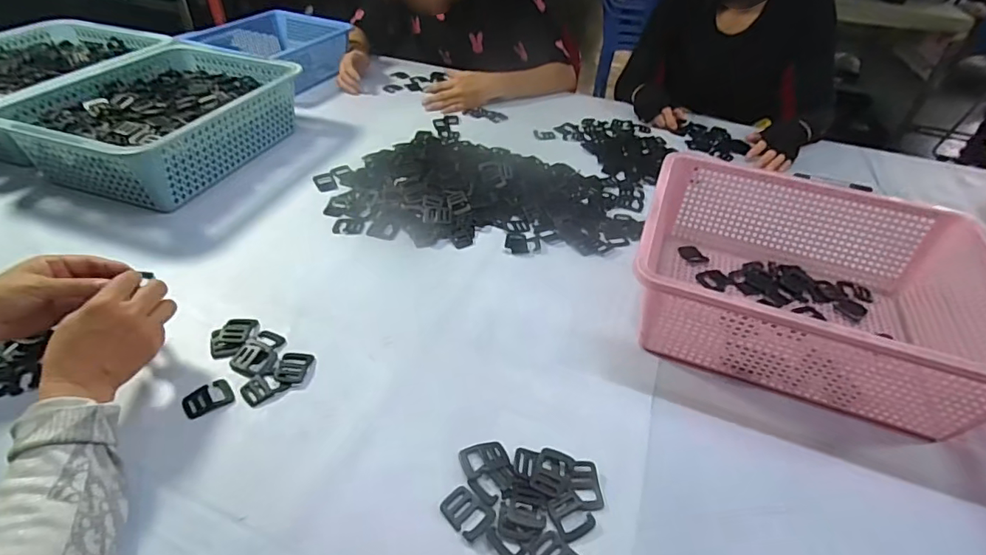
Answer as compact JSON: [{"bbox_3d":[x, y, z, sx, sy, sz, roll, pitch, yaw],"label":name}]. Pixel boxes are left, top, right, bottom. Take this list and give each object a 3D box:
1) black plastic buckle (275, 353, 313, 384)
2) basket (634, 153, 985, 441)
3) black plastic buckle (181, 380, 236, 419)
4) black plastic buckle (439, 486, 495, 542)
[{"bbox_3d":[-0.213,0.098,0.534,0.032,0.009,0.039,2,41,-3],"label":"black plastic buckle"},{"bbox_3d":[0.374,0.010,0.587,0.390,0.128,0.298,17,43,14],"label":"basket"},{"bbox_3d":[-0.288,0.120,0.500,0.043,0.004,0.033,-28,51,-32],"label":"black plastic buckle"},{"bbox_3d":[-0.023,0.203,0.427,0.045,0.005,0.032,32,48,28],"label":"black plastic buckle"}]

